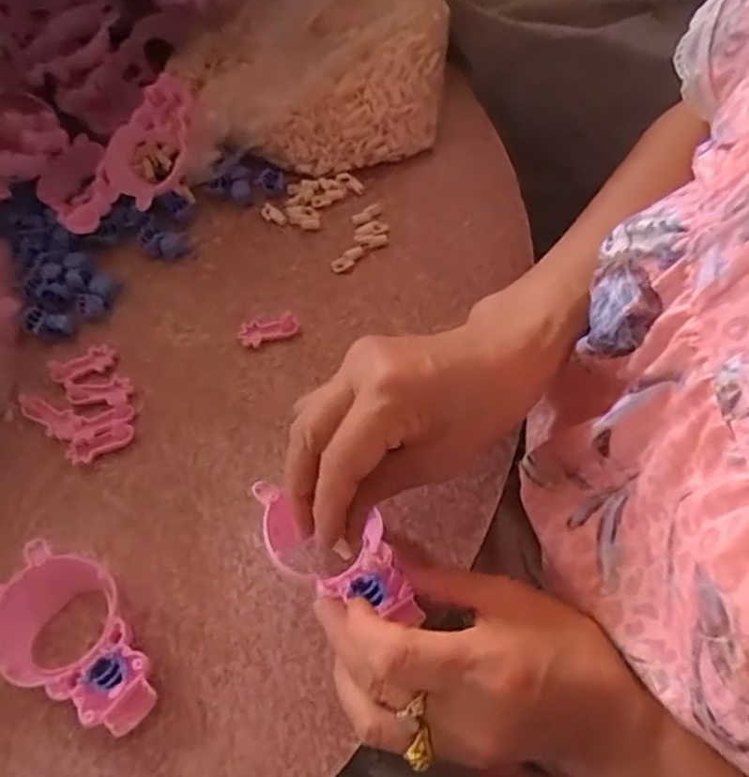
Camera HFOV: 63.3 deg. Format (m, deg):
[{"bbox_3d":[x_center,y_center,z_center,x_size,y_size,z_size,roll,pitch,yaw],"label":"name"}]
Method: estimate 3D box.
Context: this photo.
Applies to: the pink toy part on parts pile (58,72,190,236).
[{"bbox_3d":[-0.175,-0.172,0.452,0.064,0.045,0.144,17,64,9],"label":"pink toy part on parts pile"}]

